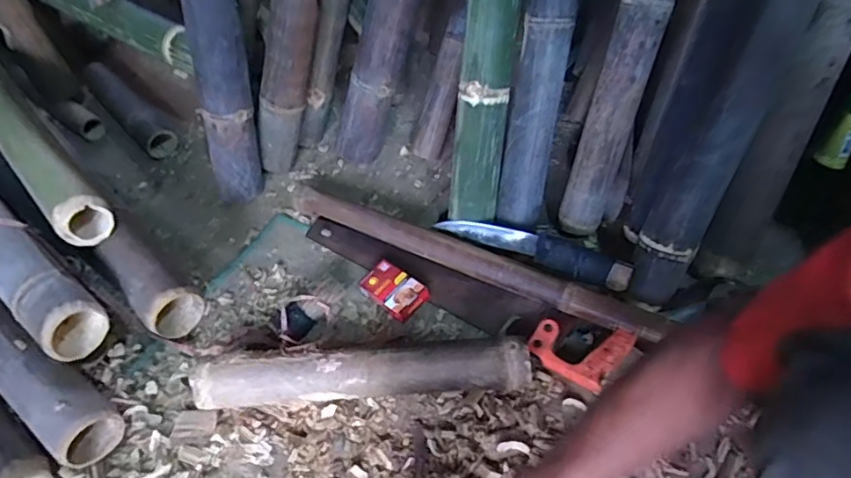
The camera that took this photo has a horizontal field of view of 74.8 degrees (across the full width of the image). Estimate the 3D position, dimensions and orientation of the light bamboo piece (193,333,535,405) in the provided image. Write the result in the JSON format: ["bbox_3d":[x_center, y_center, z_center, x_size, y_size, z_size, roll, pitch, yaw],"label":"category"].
[{"bbox_3d":[-0.078,0.172,0.693,0.407,0.071,0.061,-4,48,2],"label":"light bamboo piece"}]

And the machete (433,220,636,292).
[{"bbox_3d":[0.147,0.007,0.779,0.275,0.047,0.027,21,54,22],"label":"machete"}]

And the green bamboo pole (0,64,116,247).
[{"bbox_3d":[-0.709,-0.244,0.908,0.069,0.062,0.856,-36,55,-24],"label":"green bamboo pole"}]

